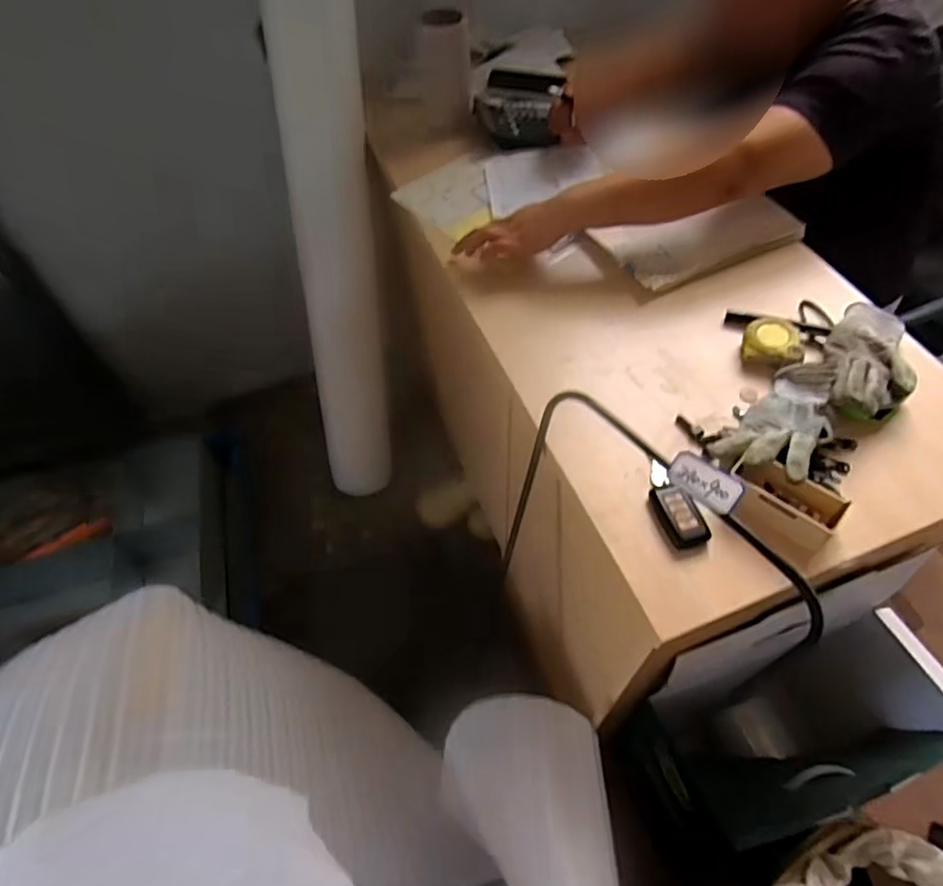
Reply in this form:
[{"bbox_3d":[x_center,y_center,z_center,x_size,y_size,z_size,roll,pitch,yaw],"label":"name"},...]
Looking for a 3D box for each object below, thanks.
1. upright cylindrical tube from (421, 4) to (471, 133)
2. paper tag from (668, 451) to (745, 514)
[{"bbox_3d":[-0.043,-0.601,0.996,0.086,0.159,0.066,-4,54,0],"label":"upright cylindrical tube"},{"bbox_3d":[0.211,0.035,0.551,0.065,0.005,0.035,37,83,28],"label":"paper tag"}]

